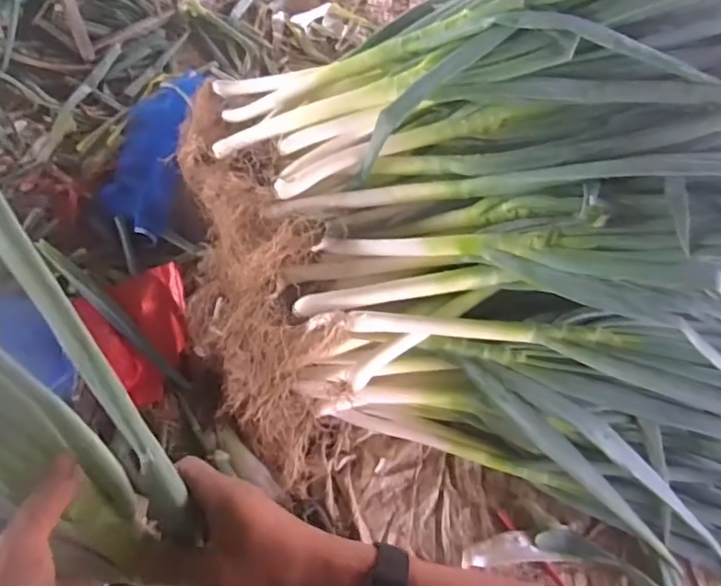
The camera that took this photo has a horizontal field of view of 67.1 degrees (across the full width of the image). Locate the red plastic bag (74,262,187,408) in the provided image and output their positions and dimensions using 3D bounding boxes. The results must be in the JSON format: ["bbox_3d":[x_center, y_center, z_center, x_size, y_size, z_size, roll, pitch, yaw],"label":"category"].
[{"bbox_3d":[-0.375,0.065,0.966,0.184,0.049,0.246,-29,63,-21],"label":"red plastic bag"}]

